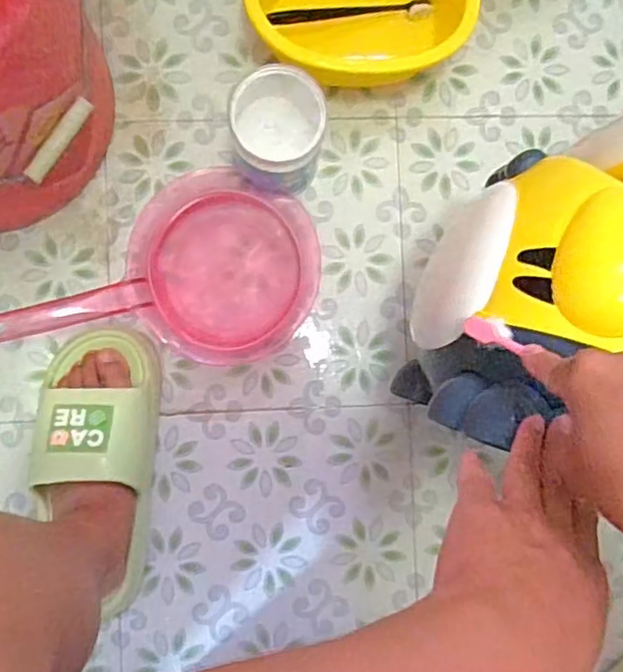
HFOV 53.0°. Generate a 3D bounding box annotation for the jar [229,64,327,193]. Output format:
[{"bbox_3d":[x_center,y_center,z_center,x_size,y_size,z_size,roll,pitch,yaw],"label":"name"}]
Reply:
[{"bbox_3d":[-0.032,-0.179,0.575,0.080,0.116,0.084,0,87,-6],"label":"jar"}]

